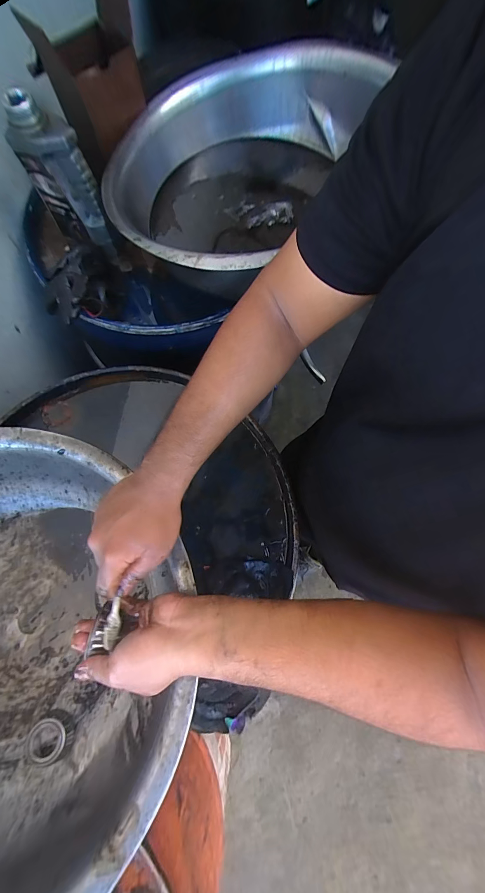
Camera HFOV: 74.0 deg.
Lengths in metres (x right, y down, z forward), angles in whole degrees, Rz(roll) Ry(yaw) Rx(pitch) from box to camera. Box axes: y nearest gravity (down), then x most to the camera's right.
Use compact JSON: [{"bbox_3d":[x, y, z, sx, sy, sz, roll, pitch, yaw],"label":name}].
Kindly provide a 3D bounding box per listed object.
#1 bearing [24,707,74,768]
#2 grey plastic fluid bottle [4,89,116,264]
[{"bbox_3d":[-0.249,0.382,0.420,0.058,0.020,0.053,-1,74,2],"label":"bearing"},{"bbox_3d":[-0.297,-0.438,0.547,0.106,0.203,0.059,35,78,11],"label":"grey plastic fluid bottle"}]

